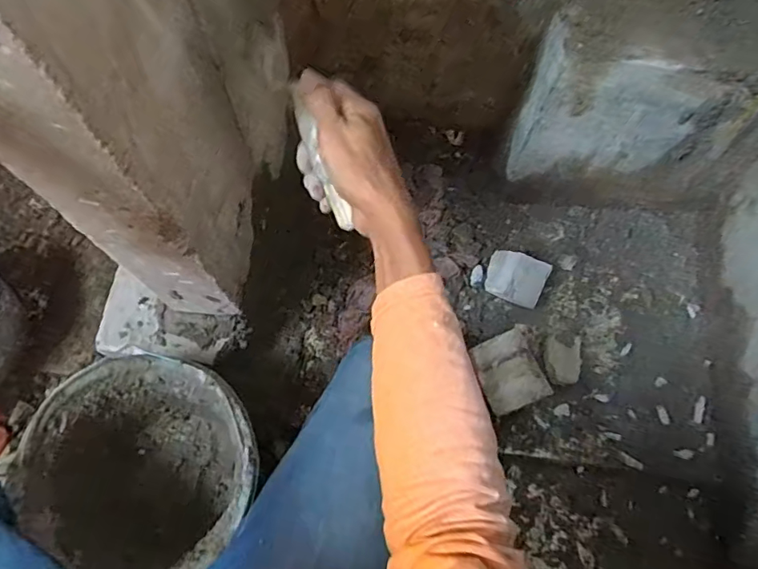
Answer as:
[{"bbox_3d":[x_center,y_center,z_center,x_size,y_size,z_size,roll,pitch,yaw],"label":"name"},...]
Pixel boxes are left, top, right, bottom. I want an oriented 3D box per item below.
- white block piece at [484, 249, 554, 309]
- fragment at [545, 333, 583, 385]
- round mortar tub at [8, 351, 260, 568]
[{"bbox_3d":[0.208,-0.005,0.806,0.087,0.068,0.076,25,71,8],"label":"white block piece"},{"bbox_3d":[0.277,0.111,0.780,0.050,0.033,0.076,7,69,2],"label":"fragment"},{"bbox_3d":[-0.288,0.242,0.662,0.257,0.165,0.276,0,69,-1],"label":"round mortar tub"}]

